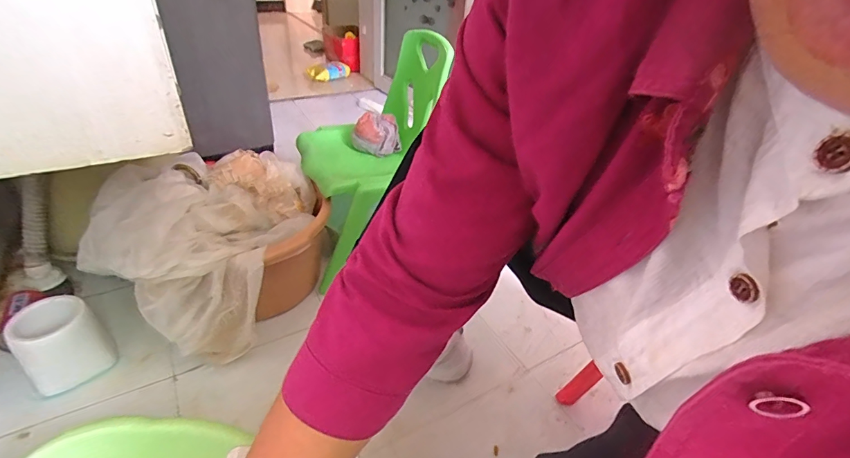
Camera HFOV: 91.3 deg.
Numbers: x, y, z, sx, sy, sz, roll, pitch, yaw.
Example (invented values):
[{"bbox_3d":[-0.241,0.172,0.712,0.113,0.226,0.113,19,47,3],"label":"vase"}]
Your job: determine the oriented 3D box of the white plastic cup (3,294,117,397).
[{"bbox_3d":[-0.638,0.201,0.730,0.107,0.127,0.113,3,34,-2],"label":"white plastic cup"}]

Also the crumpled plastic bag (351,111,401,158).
[{"bbox_3d":[-0.120,-0.234,1.016,0.113,0.077,0.071,-4,35,-12],"label":"crumpled plastic bag"}]

